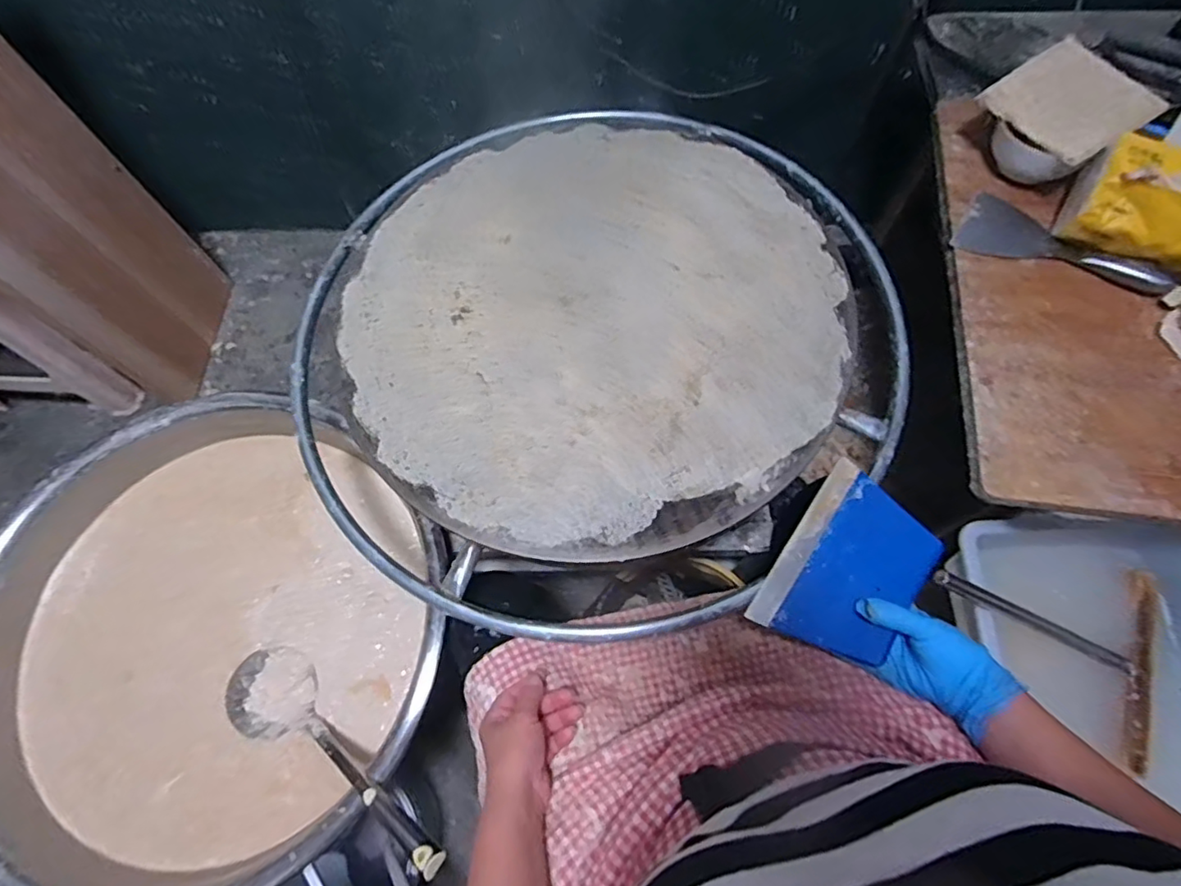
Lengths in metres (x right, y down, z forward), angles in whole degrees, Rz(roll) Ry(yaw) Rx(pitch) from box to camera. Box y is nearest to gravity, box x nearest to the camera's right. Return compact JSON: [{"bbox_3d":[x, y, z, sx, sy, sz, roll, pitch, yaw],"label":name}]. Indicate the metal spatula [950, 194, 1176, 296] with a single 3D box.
[{"bbox_3d":[0.542,-0.220,0.679,0.215,0.029,0.087,35,73,15],"label":"metal spatula"}]

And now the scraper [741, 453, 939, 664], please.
[{"bbox_3d":[0.251,0.119,0.567,0.118,0.014,0.181,35,73,15],"label":"scraper"}]

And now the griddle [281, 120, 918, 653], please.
[{"bbox_3d":[-0.002,-0.143,0.691,0.686,0.057,0.641,-1,68,2],"label":"griddle"}]

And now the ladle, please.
[{"bbox_3d":[-0.294,0.359,0.666,0.382,0.067,0.103,21,68,37],"label":"ladle"}]

